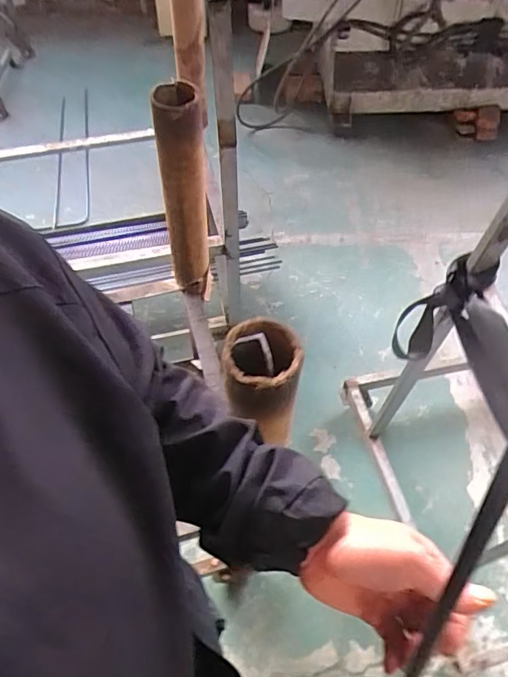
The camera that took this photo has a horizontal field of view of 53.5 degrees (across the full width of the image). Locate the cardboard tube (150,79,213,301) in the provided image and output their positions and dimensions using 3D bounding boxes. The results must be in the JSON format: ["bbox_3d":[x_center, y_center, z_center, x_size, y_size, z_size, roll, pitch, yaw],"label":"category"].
[{"bbox_3d":[-0.140,-0.265,1.063,0.092,0.492,0.096,-10,55,-7],"label":"cardboard tube"}]

